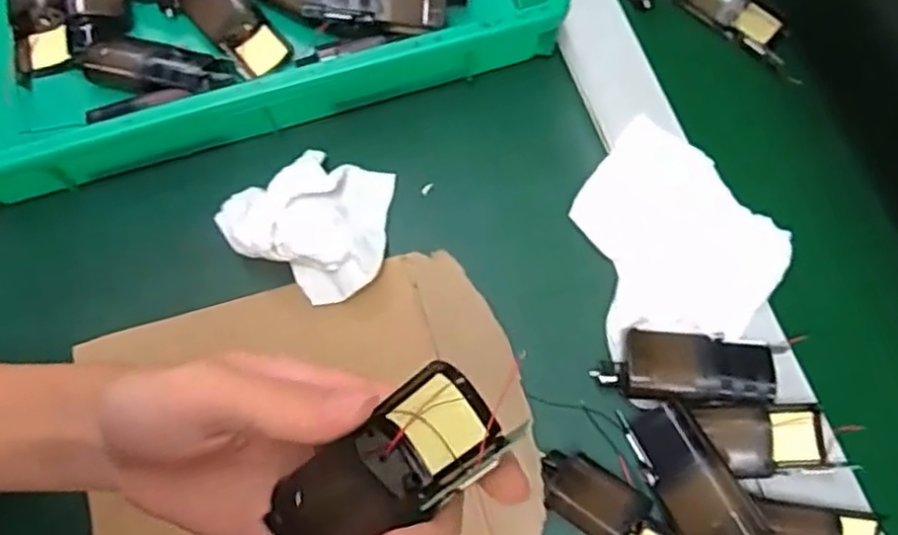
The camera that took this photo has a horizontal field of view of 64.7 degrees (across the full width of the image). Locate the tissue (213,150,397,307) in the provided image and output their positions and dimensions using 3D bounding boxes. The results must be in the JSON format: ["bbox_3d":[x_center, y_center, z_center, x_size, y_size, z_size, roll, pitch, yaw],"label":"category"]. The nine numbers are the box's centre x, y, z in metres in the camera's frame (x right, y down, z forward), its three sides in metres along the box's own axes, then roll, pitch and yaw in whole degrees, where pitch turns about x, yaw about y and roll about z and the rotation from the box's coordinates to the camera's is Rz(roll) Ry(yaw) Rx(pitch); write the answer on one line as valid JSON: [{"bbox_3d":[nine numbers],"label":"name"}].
[{"bbox_3d":[-0.084,-0.025,0.407,0.094,0.033,0.083,3,72,1],"label":"tissue"}]

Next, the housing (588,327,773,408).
[{"bbox_3d":[0.126,0.054,0.379,0.087,0.020,0.038,6,72,1],"label":"housing"}]

